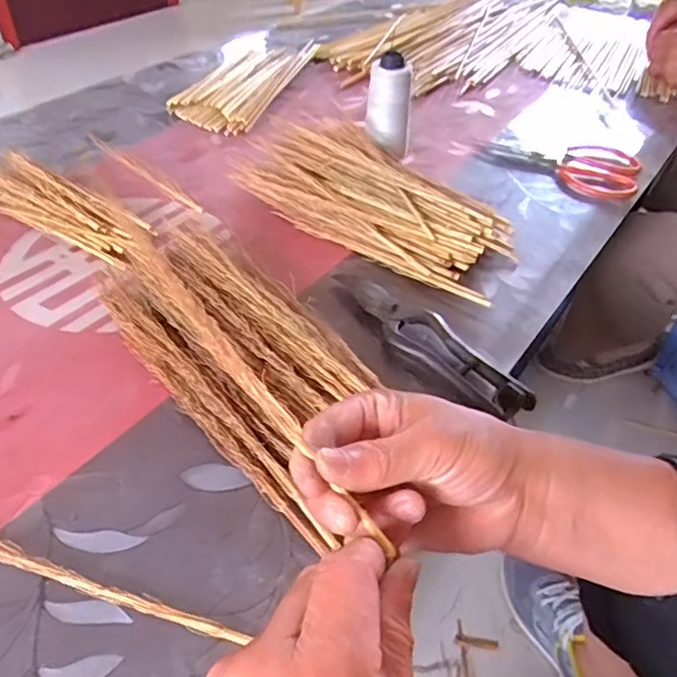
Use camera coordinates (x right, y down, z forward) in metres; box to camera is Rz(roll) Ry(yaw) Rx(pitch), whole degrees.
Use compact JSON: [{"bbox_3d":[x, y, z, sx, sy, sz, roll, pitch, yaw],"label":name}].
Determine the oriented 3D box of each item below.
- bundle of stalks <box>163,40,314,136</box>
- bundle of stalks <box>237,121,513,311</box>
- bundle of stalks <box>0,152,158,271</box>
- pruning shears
[{"bbox_3d":[-0.130,-0.372,0.815,0.132,0.025,0.315,10,44,7],"label":"bundle of stalks"},{"bbox_3d":[0.037,-0.138,0.551,0.279,0.059,0.120,29,49,24],"label":"bundle of stalks"},{"bbox_3d":[-0.269,-0.128,0.545,0.229,0.032,0.064,25,48,21],"label":"bundle of stalks"},{"bbox_3d":[0.065,-0.001,0.442,0.188,0.019,0.044,34,52,28],"label":"pruning shears"}]

